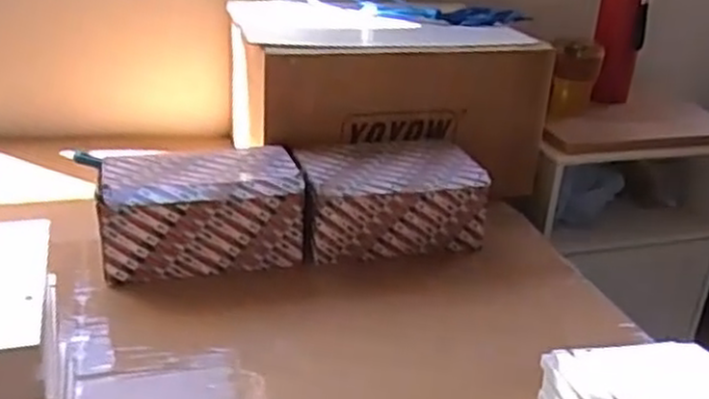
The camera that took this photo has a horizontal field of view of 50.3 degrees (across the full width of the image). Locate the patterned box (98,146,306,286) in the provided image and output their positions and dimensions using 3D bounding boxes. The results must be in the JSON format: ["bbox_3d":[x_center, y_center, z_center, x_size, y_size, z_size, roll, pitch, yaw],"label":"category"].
[{"bbox_3d":[-0.189,0.011,0.935,0.239,0.113,0.148,-4,25,-21],"label":"patterned box"}]

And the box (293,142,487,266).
[{"bbox_3d":[0.040,-0.004,1.013,0.244,0.109,0.157,-2,24,-17],"label":"box"}]

